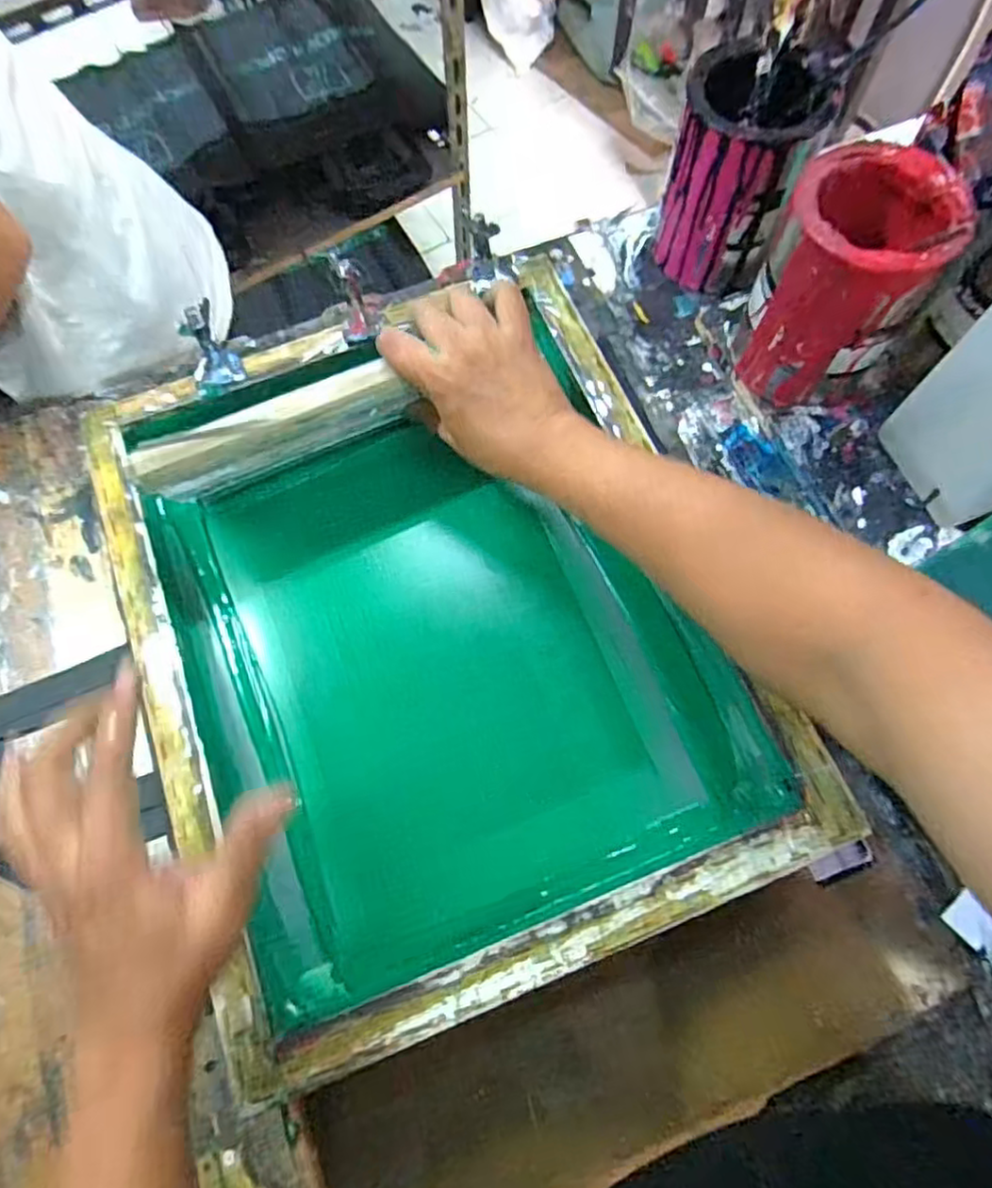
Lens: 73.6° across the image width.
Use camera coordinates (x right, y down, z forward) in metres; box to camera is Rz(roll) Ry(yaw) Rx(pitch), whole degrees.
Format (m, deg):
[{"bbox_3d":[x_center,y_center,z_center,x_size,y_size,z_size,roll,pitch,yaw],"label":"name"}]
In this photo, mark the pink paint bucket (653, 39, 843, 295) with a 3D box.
[{"bbox_3d":[0.191,-0.337,0.543,0.093,0.146,0.092,-1,70,2],"label":"pink paint bucket"}]

